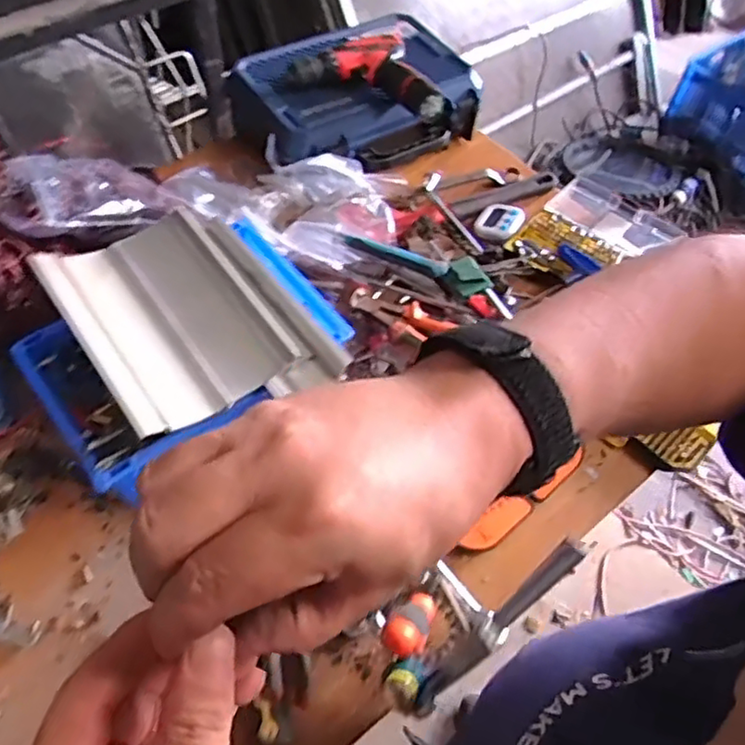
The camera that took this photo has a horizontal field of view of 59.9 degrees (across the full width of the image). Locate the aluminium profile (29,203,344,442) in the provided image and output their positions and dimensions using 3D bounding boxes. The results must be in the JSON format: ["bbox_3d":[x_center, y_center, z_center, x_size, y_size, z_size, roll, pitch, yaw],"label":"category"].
[{"bbox_3d":[-0.193,-0.064,0.687,0.213,0.049,0.271,-31,63,-22],"label":"aluminium profile"}]

